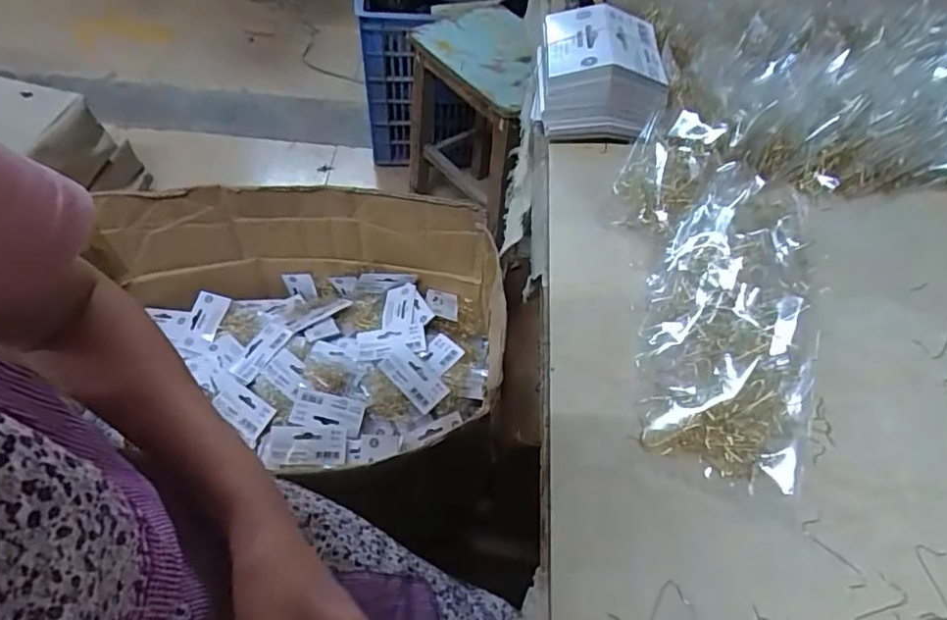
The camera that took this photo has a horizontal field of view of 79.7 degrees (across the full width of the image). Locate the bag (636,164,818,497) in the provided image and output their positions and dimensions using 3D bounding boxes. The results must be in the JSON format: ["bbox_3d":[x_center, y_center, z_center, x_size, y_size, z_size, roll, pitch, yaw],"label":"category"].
[{"bbox_3d":[0.170,-0.007,0.371,0.104,0.036,0.238,19,54,10],"label":"bag"}]

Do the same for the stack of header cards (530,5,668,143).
[{"bbox_3d":[0.108,-0.201,0.492,0.103,0.073,0.119,7,52,1],"label":"stack of header cards"}]

